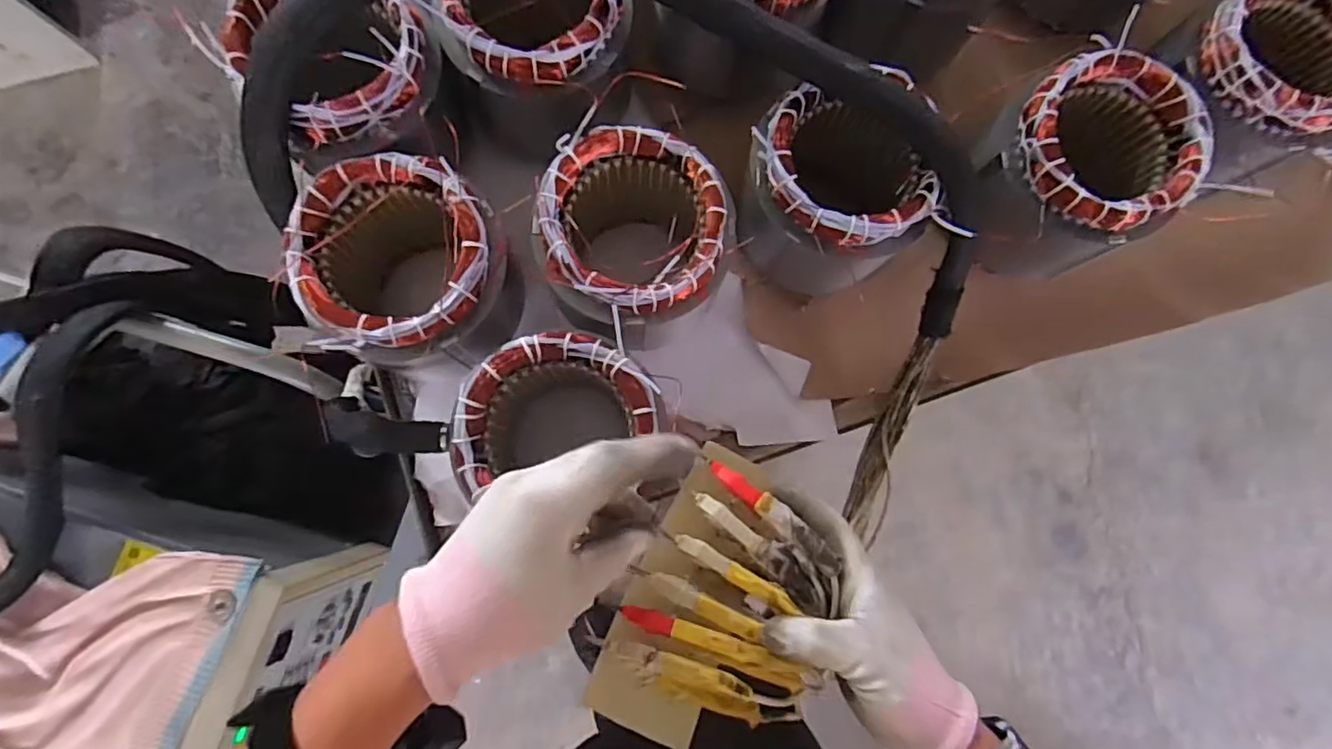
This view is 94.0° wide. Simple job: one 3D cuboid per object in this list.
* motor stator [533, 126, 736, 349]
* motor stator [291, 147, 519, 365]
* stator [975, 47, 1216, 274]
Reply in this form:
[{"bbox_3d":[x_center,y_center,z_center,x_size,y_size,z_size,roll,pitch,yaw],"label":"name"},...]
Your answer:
[{"bbox_3d":[-0.028,-0.109,0.526,0.132,0.164,0.145,1,84,-5],"label":"motor stator"},{"bbox_3d":[-0.207,-0.080,0.515,0.154,0.168,0.145,1,84,-5],"label":"motor stator"},{"bbox_3d":[0.349,-0.182,0.541,0.154,0.125,0.148,1,84,-5],"label":"stator"}]

